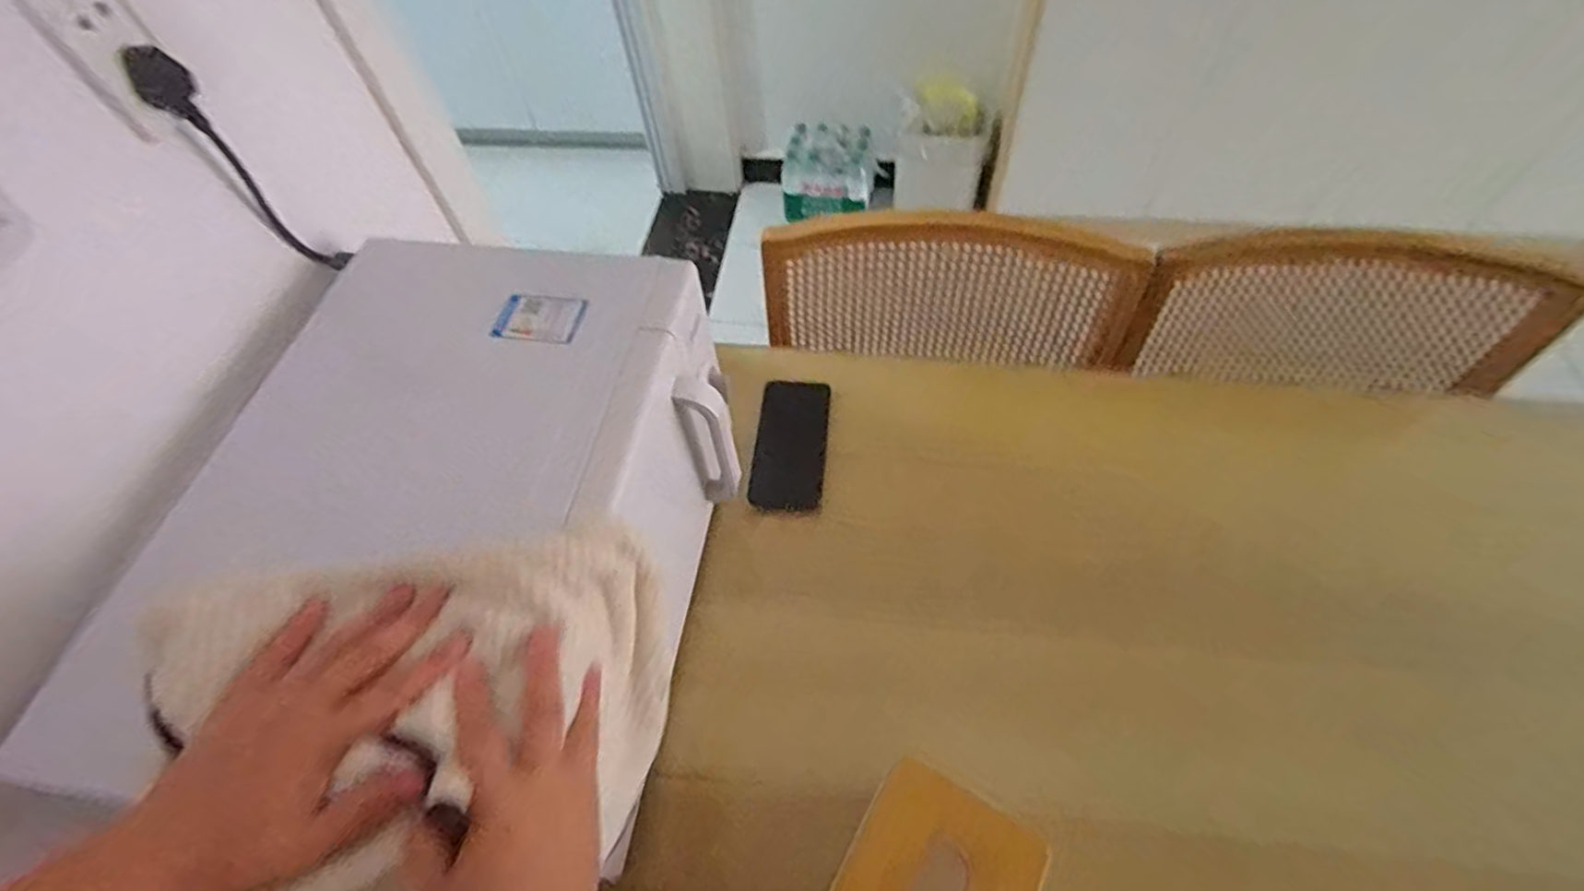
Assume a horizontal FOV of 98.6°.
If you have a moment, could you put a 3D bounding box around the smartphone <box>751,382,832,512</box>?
[{"bbox_3d":[0.000,-0.003,0.757,0.074,0.008,0.149,5,67,6],"label":"smartphone"}]

